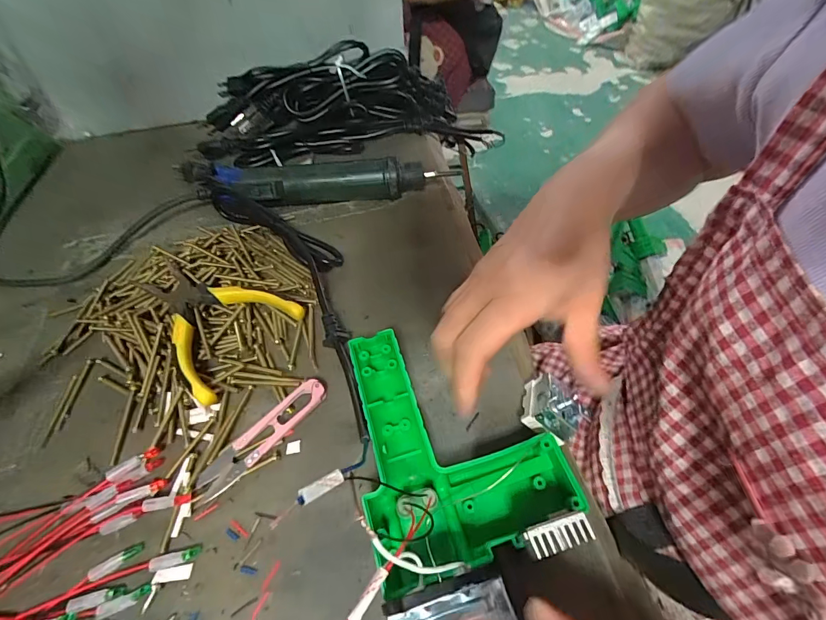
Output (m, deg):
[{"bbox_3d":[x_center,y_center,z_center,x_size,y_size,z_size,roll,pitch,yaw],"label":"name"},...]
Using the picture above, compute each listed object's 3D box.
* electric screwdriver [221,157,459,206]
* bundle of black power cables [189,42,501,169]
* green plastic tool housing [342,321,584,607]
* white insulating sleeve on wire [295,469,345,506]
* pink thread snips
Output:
[{"bbox_3d":[-0.082,-0.137,0.419,0.248,0.042,0.037,-5,53,-1],"label":"electric screwdriver"},{"bbox_3d":[-0.094,-0.255,0.502,0.349,0.109,0.119,-12,53,-6],"label":"bundle of black power cables"},{"bbox_3d":[0.022,0.076,0.248,0.117,0.031,0.146,-14,53,-8],"label":"green plastic tool housing"},{"bbox_3d":[-0.041,0.079,0.174,0.007,0.004,0.026,37,25,26],"label":"white insulating sleeve on wire"},{"bbox_3d":[-0.102,0.084,0.263,0.022,0.012,0.099,37,63,27],"label":"pink thread snips"}]

